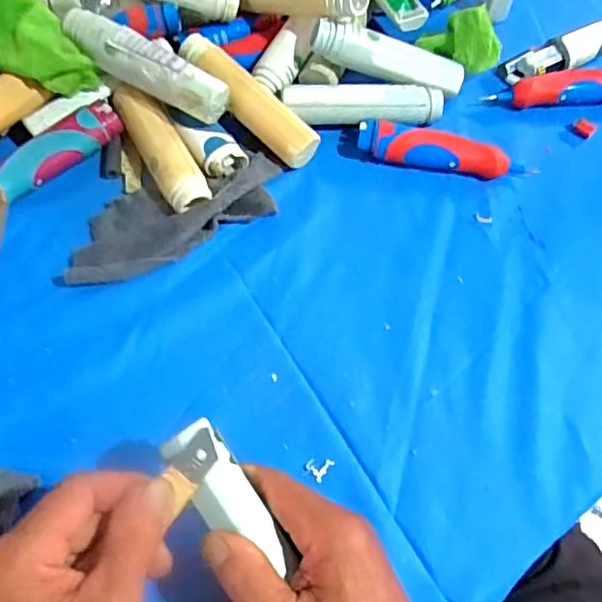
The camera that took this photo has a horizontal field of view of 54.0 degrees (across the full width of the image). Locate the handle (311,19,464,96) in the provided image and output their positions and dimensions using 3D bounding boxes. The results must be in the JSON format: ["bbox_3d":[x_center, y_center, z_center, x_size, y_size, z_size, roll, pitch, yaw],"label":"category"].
[{"bbox_3d":[0.078,-0.210,0.515,0.138,0.027,0.034,13,59,-12],"label":"handle"}]

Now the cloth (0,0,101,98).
[{"bbox_3d":[-0.217,-0.203,0.461,0.092,0.056,0.063,36,64,17],"label":"cloth"}]

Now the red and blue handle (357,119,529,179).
[{"bbox_3d":[0.116,-0.123,0.492,0.136,0.030,0.023,12,60,3],"label":"red and blue handle"}]

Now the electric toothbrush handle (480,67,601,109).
[{"bbox_3d":[0.245,-0.196,0.546,0.143,0.024,0.027,-7,61,-8],"label":"electric toothbrush handle"}]

